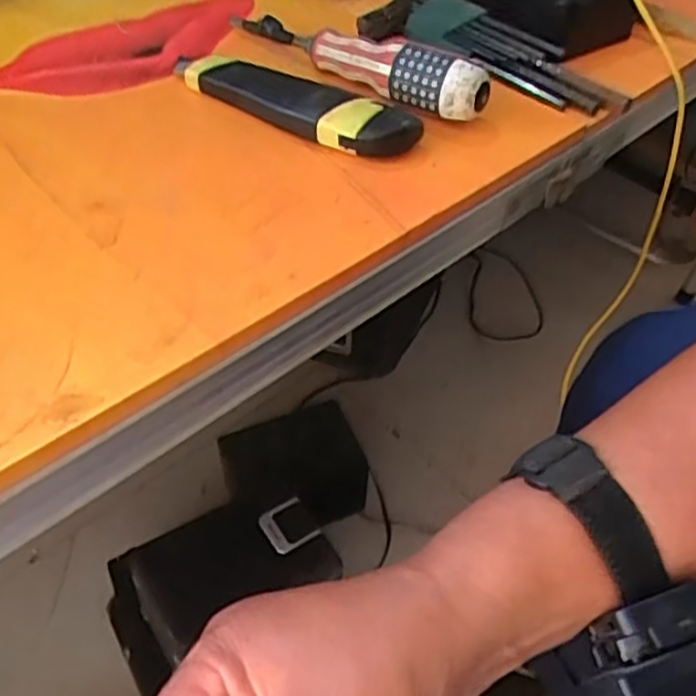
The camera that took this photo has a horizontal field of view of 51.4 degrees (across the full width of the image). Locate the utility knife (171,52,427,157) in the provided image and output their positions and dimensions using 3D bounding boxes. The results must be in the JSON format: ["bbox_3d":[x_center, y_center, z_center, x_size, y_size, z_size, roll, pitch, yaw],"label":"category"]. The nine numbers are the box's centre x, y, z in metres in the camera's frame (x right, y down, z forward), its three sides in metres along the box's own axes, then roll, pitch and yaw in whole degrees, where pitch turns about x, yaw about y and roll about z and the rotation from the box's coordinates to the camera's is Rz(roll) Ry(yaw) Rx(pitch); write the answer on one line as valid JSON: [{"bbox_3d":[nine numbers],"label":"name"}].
[{"bbox_3d":[-0.034,-0.136,0.395,0.151,0.019,0.031,26,51,19],"label":"utility knife"}]

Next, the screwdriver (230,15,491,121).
[{"bbox_3d":[-0.004,-0.176,0.421,0.185,0.034,0.025,32,53,24],"label":"screwdriver"}]

